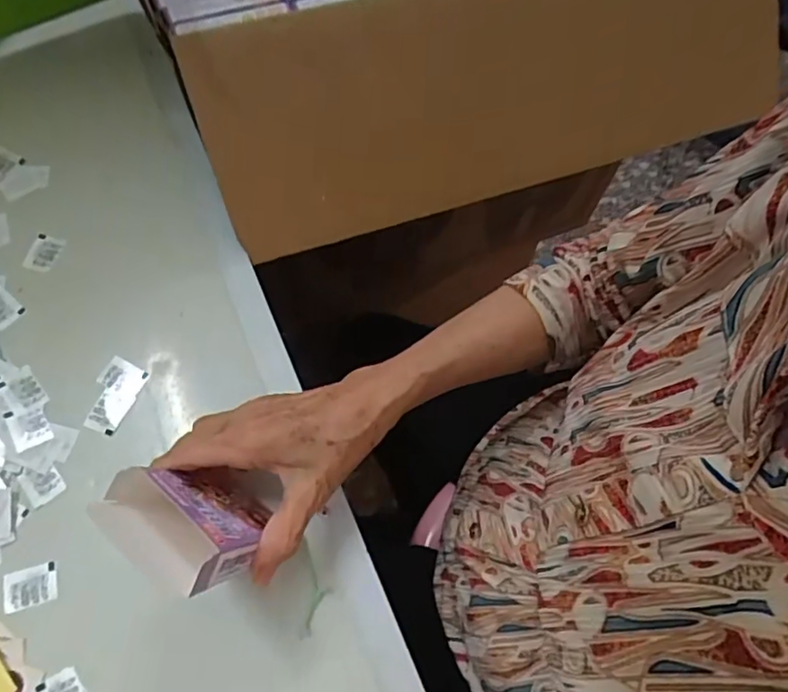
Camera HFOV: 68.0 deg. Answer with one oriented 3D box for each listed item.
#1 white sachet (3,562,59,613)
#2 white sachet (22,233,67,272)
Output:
[{"bbox_3d":[-0.231,0.152,0.370,0.032,0.004,0.024,-13,67,-9],"label":"white sachet"},{"bbox_3d":[-0.282,-0.075,0.468,0.027,0.004,0.032,16,66,5],"label":"white sachet"}]

